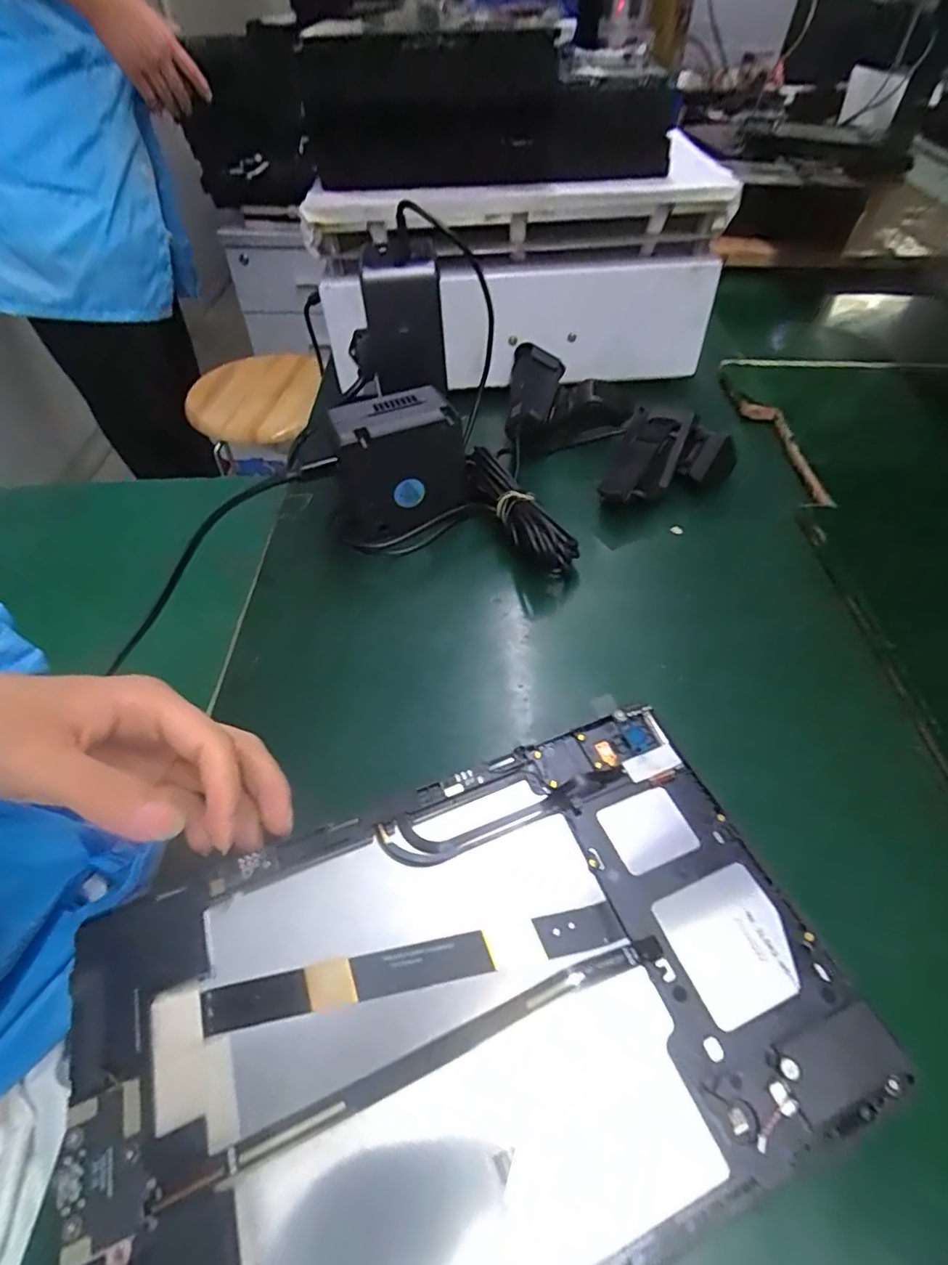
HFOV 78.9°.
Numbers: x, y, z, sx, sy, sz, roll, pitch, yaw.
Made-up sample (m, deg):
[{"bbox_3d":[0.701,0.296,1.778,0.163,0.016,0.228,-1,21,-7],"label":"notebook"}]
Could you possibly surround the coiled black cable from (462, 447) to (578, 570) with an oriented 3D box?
[{"bbox_3d":[0.025,-0.077,0.363,0.031,0.027,0.103,-29,56,-23],"label":"coiled black cable"}]

